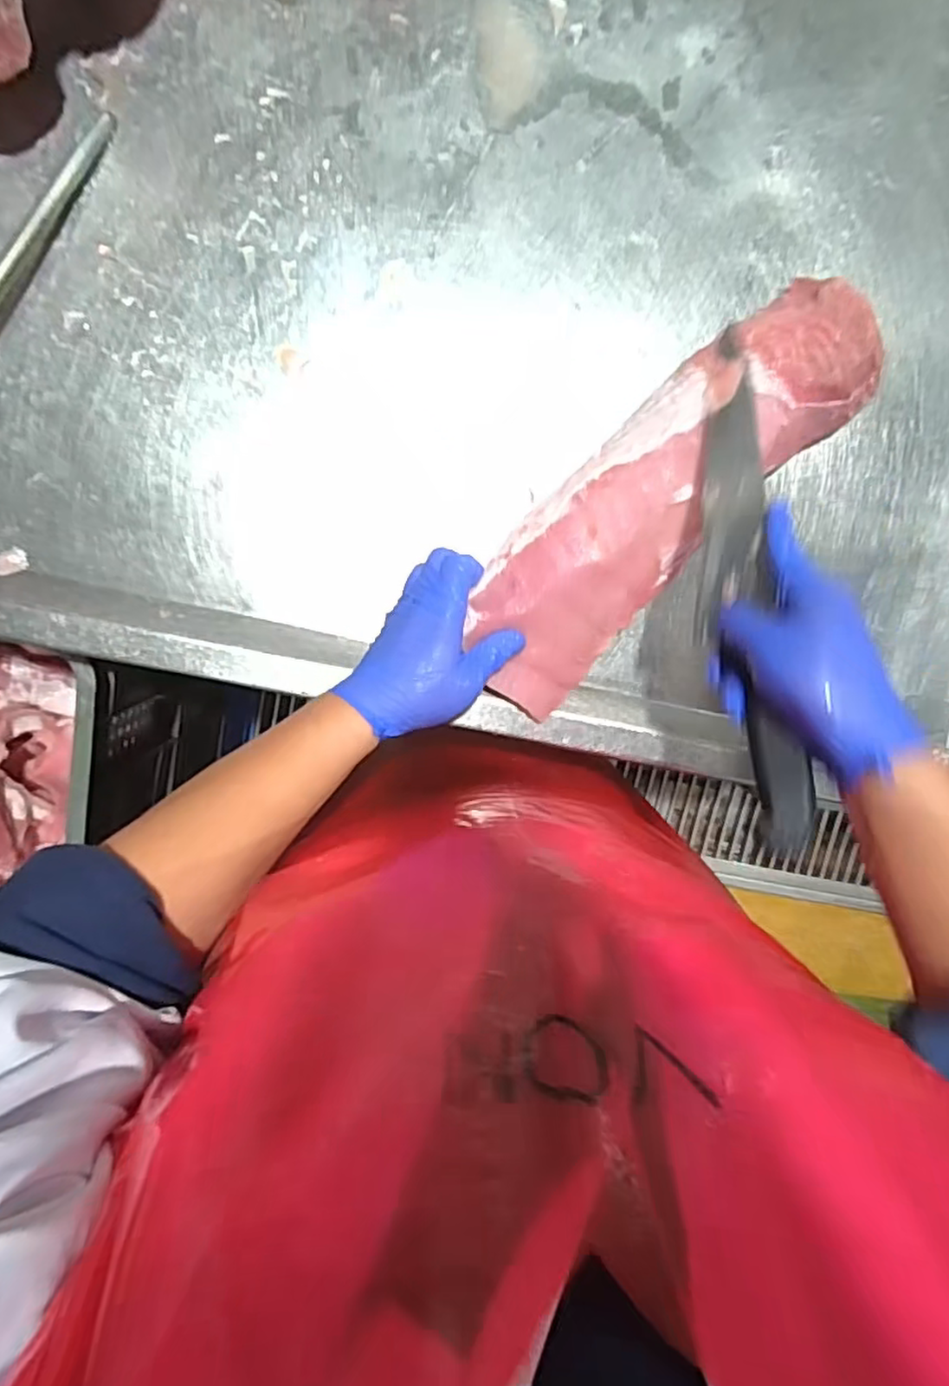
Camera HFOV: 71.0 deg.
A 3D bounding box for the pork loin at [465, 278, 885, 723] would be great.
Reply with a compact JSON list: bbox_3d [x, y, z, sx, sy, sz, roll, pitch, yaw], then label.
[{"bbox_3d":[0.141,-0.145,0.485,0.116,0.050,0.364,44,91,-9],"label":"pork loin"}]

